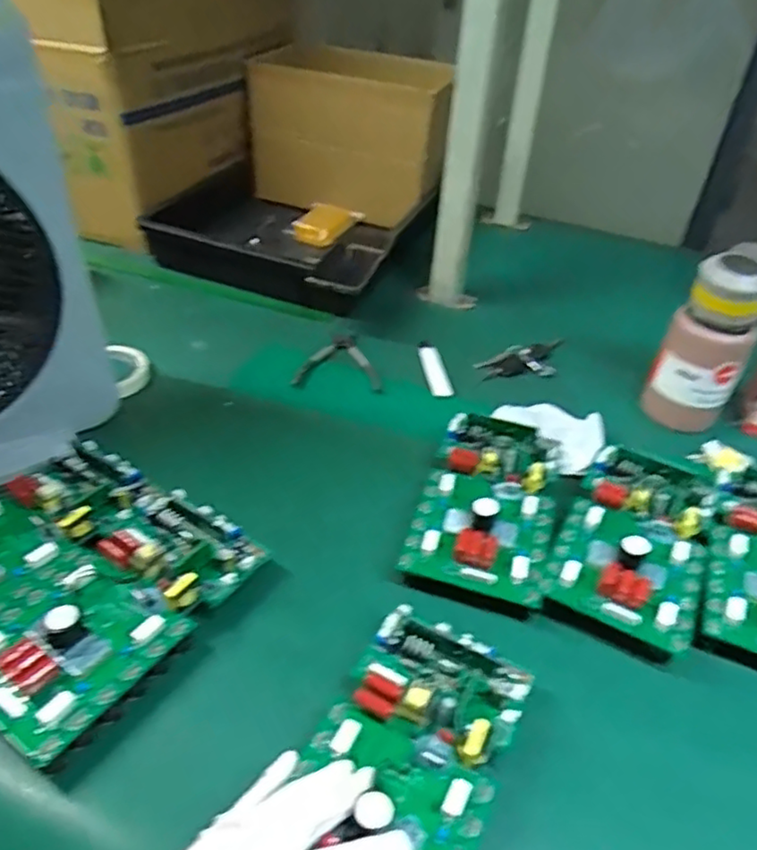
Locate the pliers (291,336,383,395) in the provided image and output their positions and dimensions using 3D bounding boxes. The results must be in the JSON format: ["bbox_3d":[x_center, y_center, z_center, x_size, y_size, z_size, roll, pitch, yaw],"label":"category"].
[{"bbox_3d":[-0.044,-0.085,0.850,0.107,0.012,0.123,7,40,3],"label":"pliers"}]

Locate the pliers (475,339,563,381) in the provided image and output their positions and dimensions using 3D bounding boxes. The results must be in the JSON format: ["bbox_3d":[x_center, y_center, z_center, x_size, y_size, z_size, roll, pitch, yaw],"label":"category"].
[{"bbox_3d":[0.202,-0.087,0.885,0.139,0.012,0.058,-16,44,-22],"label":"pliers"}]

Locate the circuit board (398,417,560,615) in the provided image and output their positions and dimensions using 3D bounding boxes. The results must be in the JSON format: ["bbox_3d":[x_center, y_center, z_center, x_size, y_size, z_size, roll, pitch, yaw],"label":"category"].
[{"bbox_3d":[0.109,0.067,0.639,0.128,0.031,0.221,14,41,12],"label":"circuit board"}]

